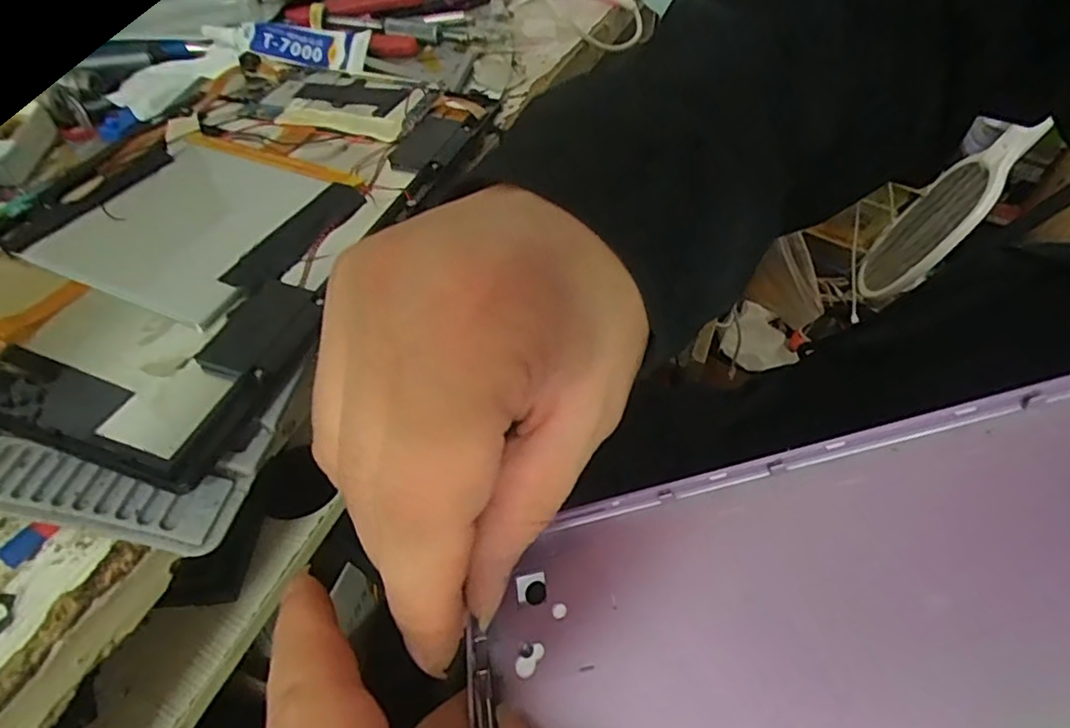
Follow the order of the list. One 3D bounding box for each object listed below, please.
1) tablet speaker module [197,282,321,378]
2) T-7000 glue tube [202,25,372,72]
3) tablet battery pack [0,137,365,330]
[{"bbox_3d":[-0.092,-0.012,0.200,0.028,0.005,0.039,11,50,13],"label":"tablet speaker module"},{"bbox_3d":[-0.150,-0.193,0.353,0.101,0.020,0.025,2,48,5],"label":"T-7000 glue tube"},{"bbox_3d":[-0.141,-0.059,0.238,0.112,0.009,0.086,17,51,17],"label":"tablet battery pack"}]

